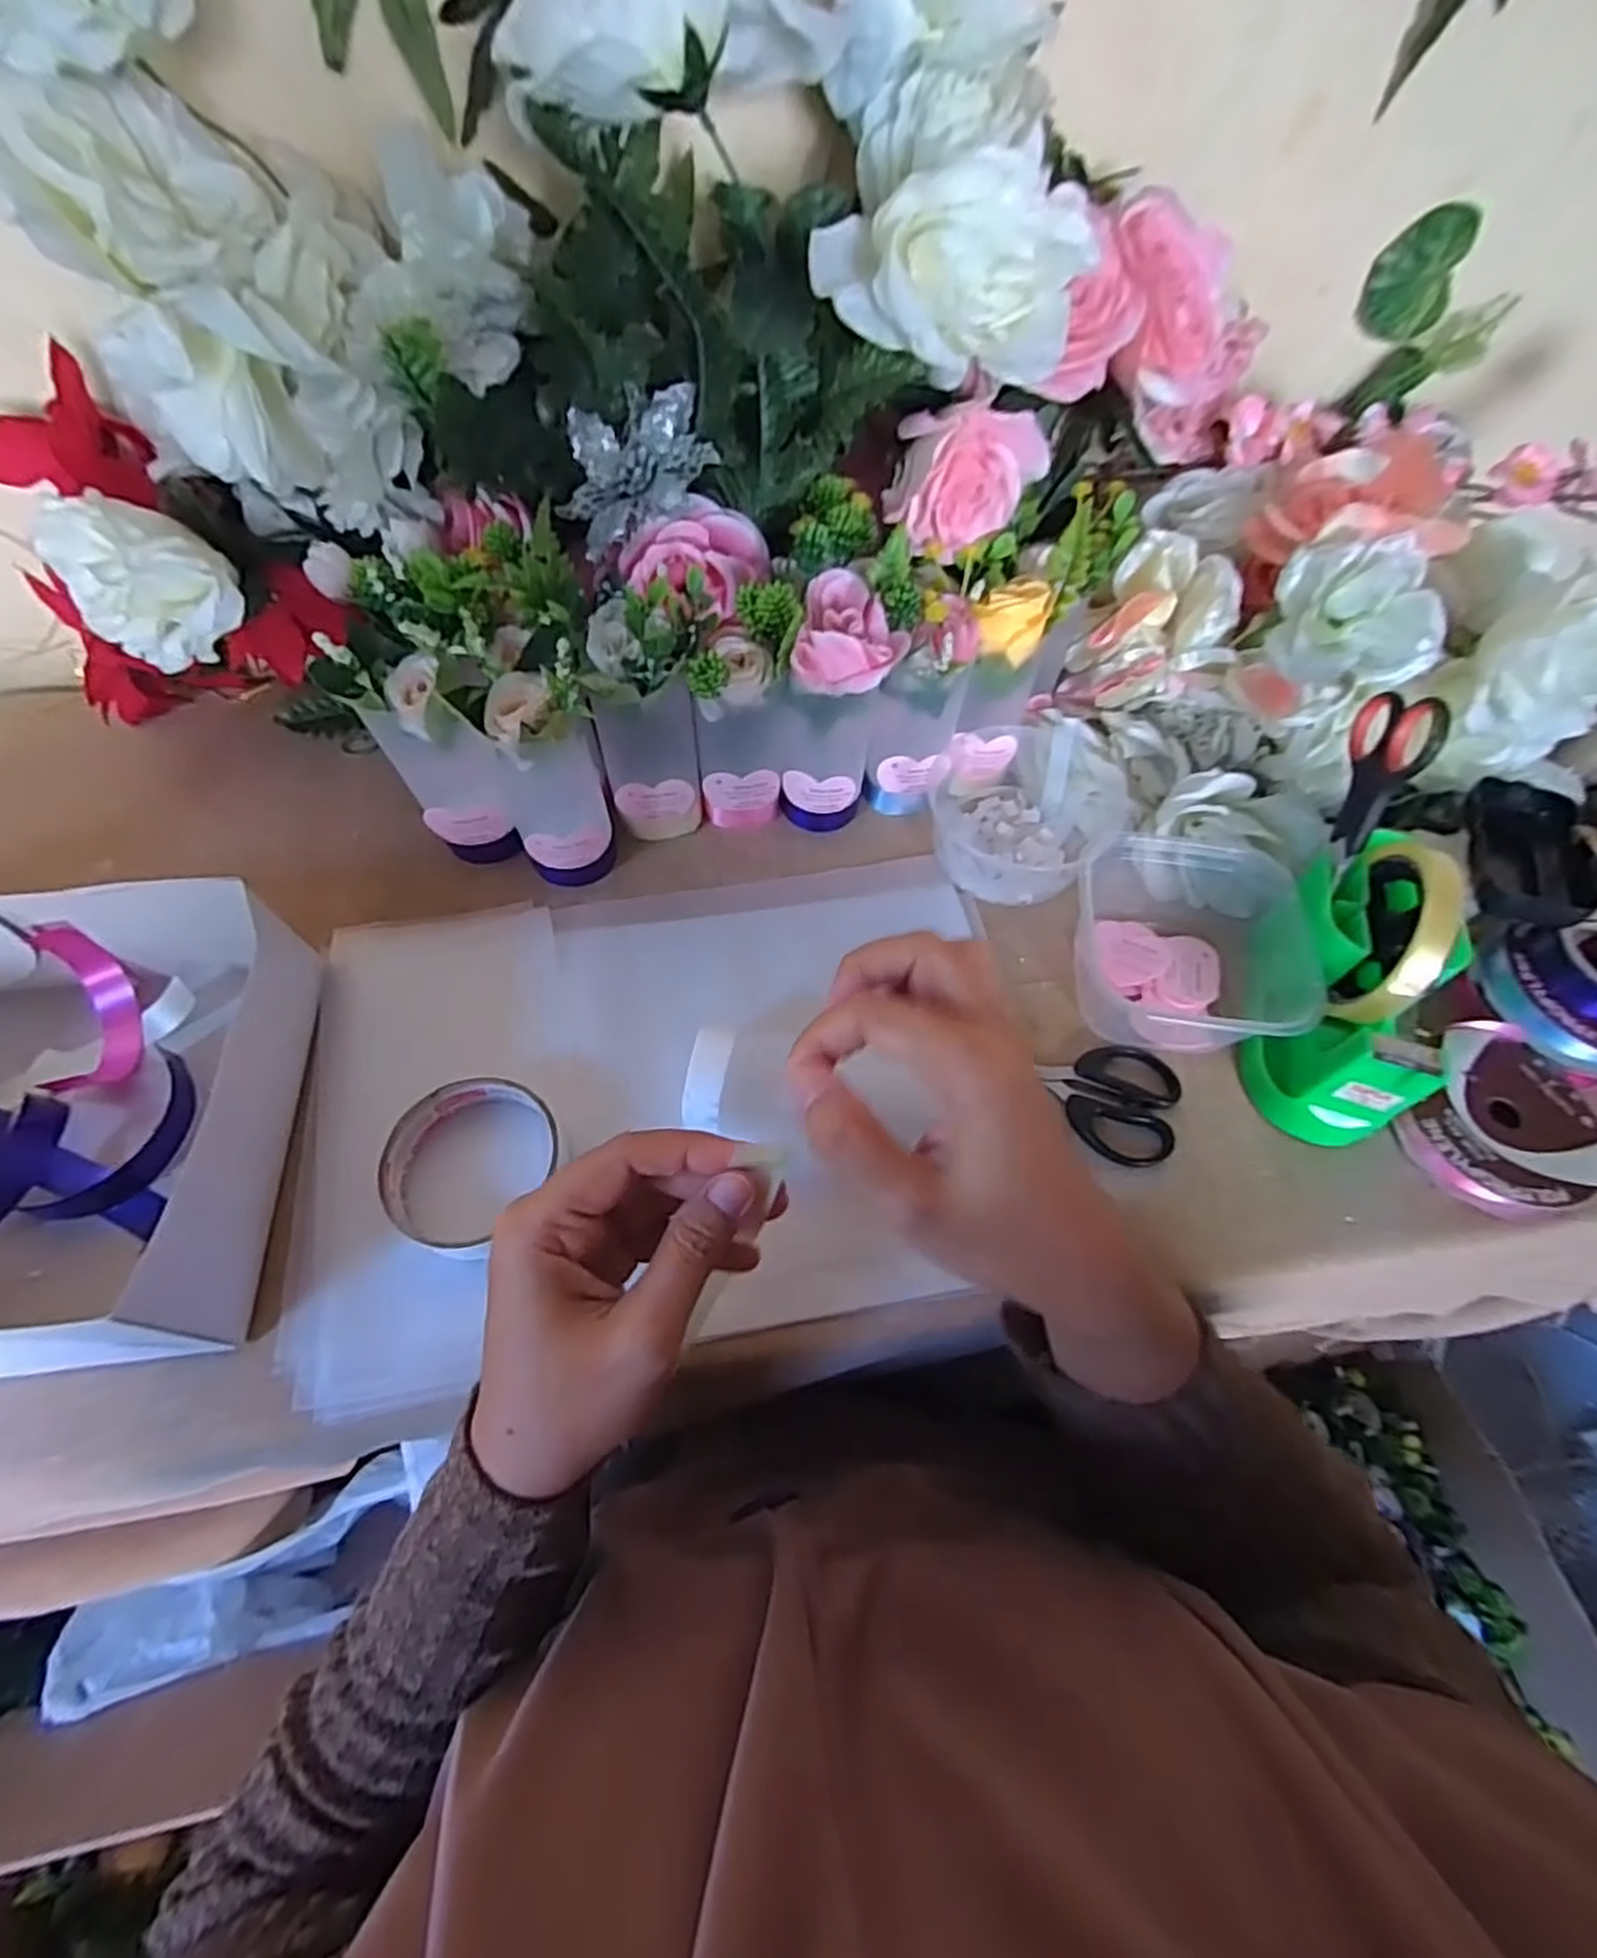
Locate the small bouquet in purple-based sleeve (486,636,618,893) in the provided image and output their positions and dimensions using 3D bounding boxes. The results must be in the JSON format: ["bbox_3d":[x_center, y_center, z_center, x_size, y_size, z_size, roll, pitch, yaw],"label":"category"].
[{"bbox_3d":[-0.133,-0.108,0.420,0.053,0.142,0.053,-18,62,-15],"label":"small bouquet in purple-based sleeve"}]

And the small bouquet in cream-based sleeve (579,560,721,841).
[{"bbox_3d":[-0.081,-0.143,0.431,0.057,0.154,0.054,9,59,1],"label":"small bouquet in cream-based sleeve"}]

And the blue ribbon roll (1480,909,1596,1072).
[{"bbox_3d":[0.425,0.007,0.414,0.075,0.051,0.082,2,59,-3],"label":"blue ribbon roll"}]

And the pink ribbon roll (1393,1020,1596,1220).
[{"bbox_3d":[0.363,0.073,0.396,0.084,0.024,0.098,37,63,17],"label":"pink ribbon roll"}]

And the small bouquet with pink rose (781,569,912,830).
[{"bbox_3d":[0.019,-0.152,0.454,0.068,0.140,0.063,4,59,-2],"label":"small bouquet with pink rose"}]

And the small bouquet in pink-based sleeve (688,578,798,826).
[{"bbox_3d":[-0.031,-0.149,0.442,0.055,0.148,0.053,-4,59,-7],"label":"small bouquet in pink-based sleeve"}]

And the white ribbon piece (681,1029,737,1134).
[{"bbox_3d":[-0.043,0.046,0.366,0.019,0.004,0.047,9,76,3],"label":"white ribbon piece"}]

